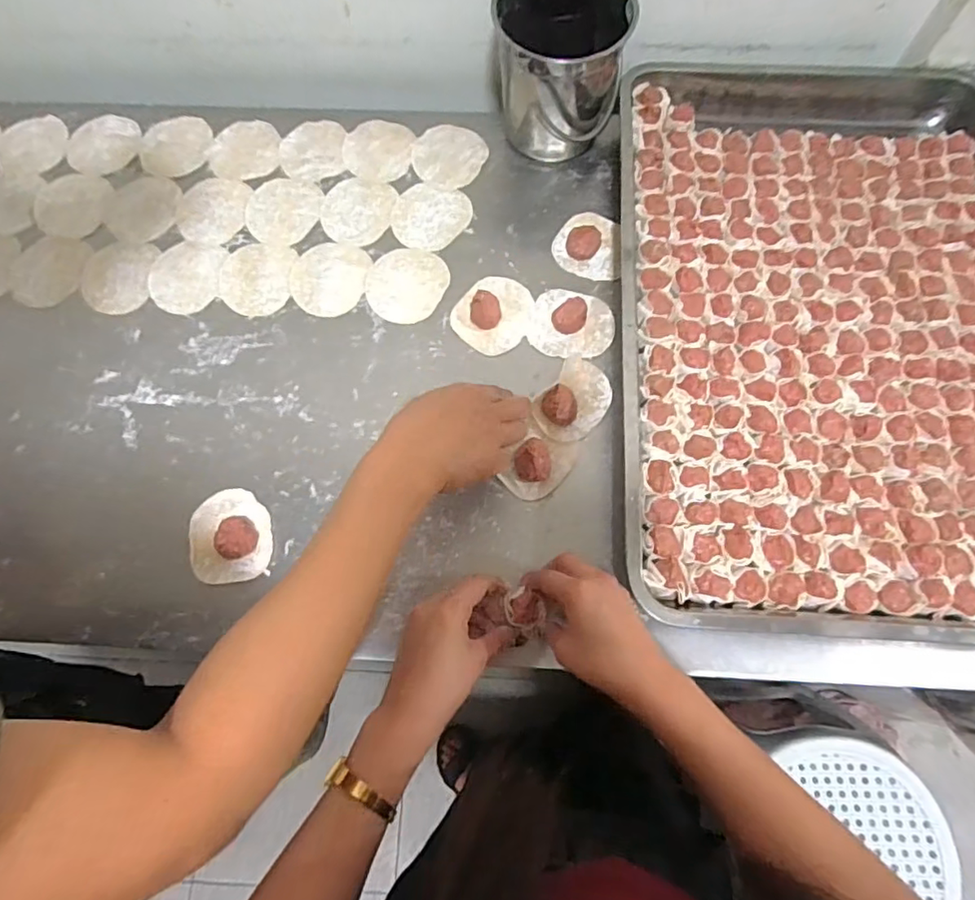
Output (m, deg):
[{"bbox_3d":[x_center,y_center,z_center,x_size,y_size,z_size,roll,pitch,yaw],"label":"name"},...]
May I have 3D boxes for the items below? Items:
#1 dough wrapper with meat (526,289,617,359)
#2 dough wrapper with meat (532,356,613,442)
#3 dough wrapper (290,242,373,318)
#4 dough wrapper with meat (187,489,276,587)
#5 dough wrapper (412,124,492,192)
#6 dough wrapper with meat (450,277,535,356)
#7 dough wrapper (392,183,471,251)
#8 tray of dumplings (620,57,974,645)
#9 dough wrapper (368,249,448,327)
[{"bbox_3d":[0.086,-0.129,0.570,0.081,0.020,0.073,15,74,3],"label":"dough wrapper with meat"},{"bbox_3d":[0.085,-0.049,0.543,0.060,0.022,0.083,36,76,9],"label":"dough wrapper with meat"},{"bbox_3d":[-0.166,-0.180,0.597,0.078,0.004,0.086,9,74,2],"label":"dough wrapper"},{"bbox_3d":[-0.231,0.075,0.507,0.069,0.020,0.083,-5,74,-2],"label":"dough wrapper with meat"},{"bbox_3d":[-0.045,-0.333,0.647,0.080,0.004,0.082,0,74,-1],"label":"dough wrapper"},{"bbox_3d":[0.008,-0.141,0.572,0.073,0.022,0.084,36,76,9],"label":"dough wrapper with meat"},{"bbox_3d":[-0.062,-0.252,0.621,0.082,0.004,0.081,0,72,1],"label":"dough wrapper"},{"bbox_3d":[0.323,-0.146,0.560,0.390,0.061,0.625,4,74,0],"label":"tray of dumplings"},{"bbox_3d":[-0.085,-0.172,0.592,0.080,0.004,0.086,0,74,-1],"label":"dough wrapper"}]

